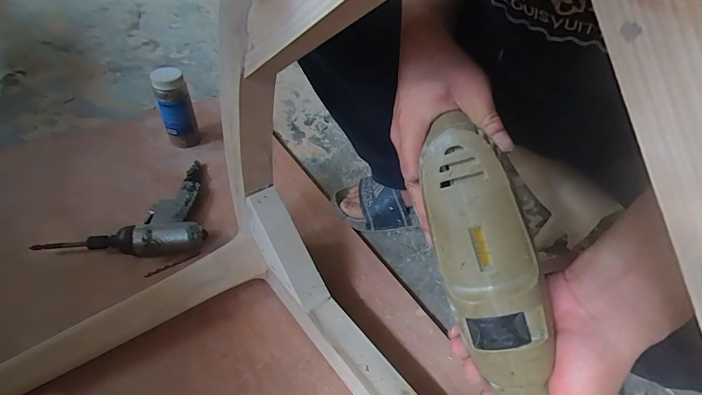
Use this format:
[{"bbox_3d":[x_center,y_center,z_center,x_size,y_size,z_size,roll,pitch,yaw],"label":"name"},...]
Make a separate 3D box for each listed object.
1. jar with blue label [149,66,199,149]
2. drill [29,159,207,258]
[{"bbox_3d":[-0.317,-0.158,0.669,0.058,0.146,0.048,-13,48,-18],"label":"jar with blue label"},{"bbox_3d":[-0.343,0.021,0.567,0.224,0.051,0.201,-9,47,-15],"label":"drill"}]

